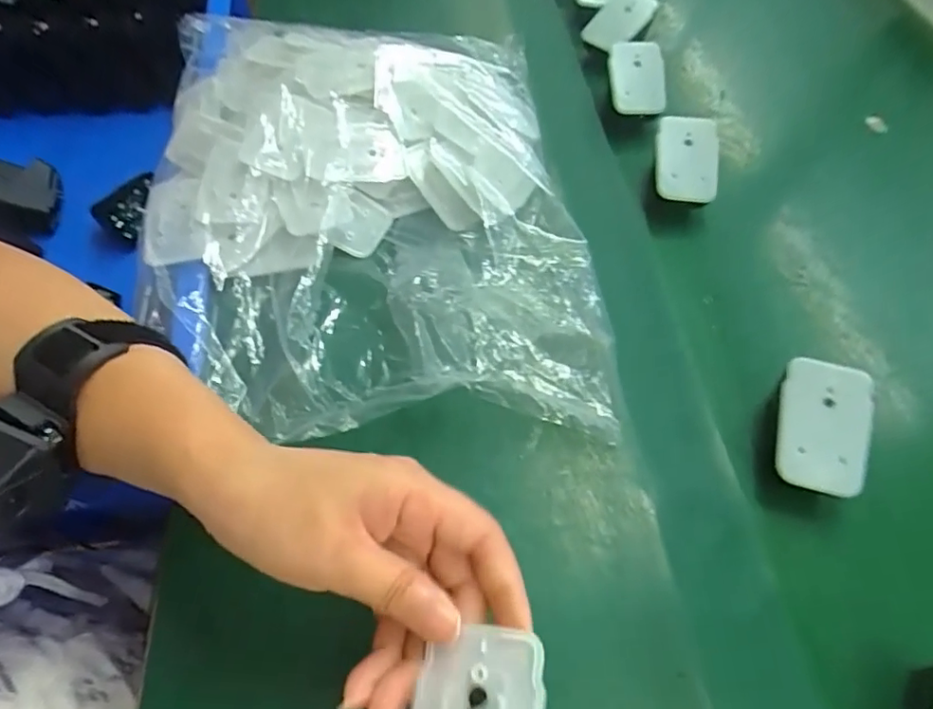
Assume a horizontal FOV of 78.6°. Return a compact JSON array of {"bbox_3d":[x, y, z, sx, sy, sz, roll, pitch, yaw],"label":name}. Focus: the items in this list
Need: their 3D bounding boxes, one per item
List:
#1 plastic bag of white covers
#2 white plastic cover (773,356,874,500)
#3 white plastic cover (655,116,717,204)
[{"bbox_3d":[-0.065,-0.105,0.371,0.274,0.065,0.329,-2,57,-6],"label":"plastic bag of white covers"},{"bbox_3d":[0.185,0.037,0.295,0.044,0.005,0.066,12,80,8],"label":"white plastic cover"},{"bbox_3d":[0.157,-0.140,0.407,0.040,0.014,0.061,0,85,14],"label":"white plastic cover"}]

